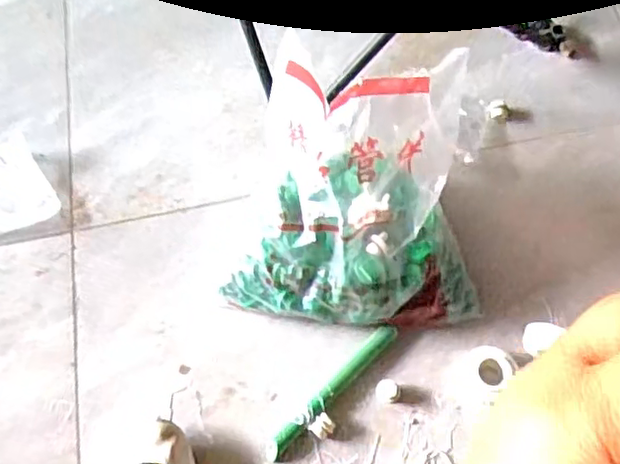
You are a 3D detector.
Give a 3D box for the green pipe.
[{"bbox_3d":[0.024,0.173,0.701,0.192,0.016,0.019,-42,71,-16],"label":"green pipe"}]

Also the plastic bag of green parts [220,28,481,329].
[{"bbox_3d":[0.050,-0.051,0.705,0.281,0.203,0.268,6,66,5],"label":"plastic bag of green parts"}]

